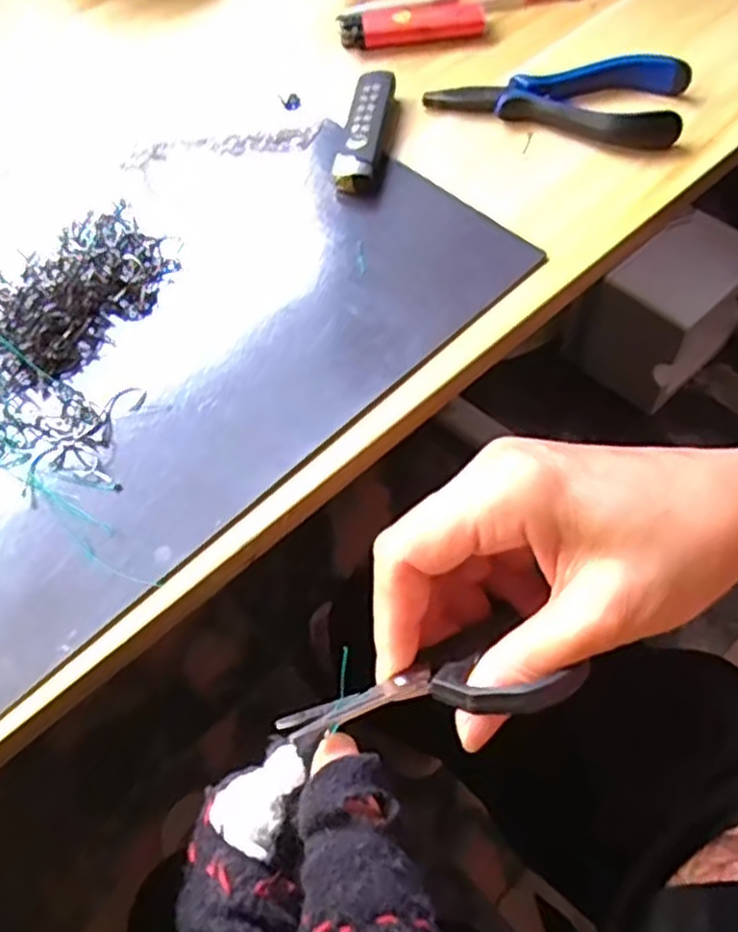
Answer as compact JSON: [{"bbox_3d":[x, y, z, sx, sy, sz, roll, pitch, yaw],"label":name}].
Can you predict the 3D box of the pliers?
[{"bbox_3d":[0.092,-0.184,0.374,0.121,0.018,0.051,10,61,8],"label":"pliers"}]

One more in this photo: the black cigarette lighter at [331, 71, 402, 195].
[{"bbox_3d":[-0.001,-0.163,0.368,0.021,0.010,0.080,7,61,7],"label":"black cigarette lighter"}]

